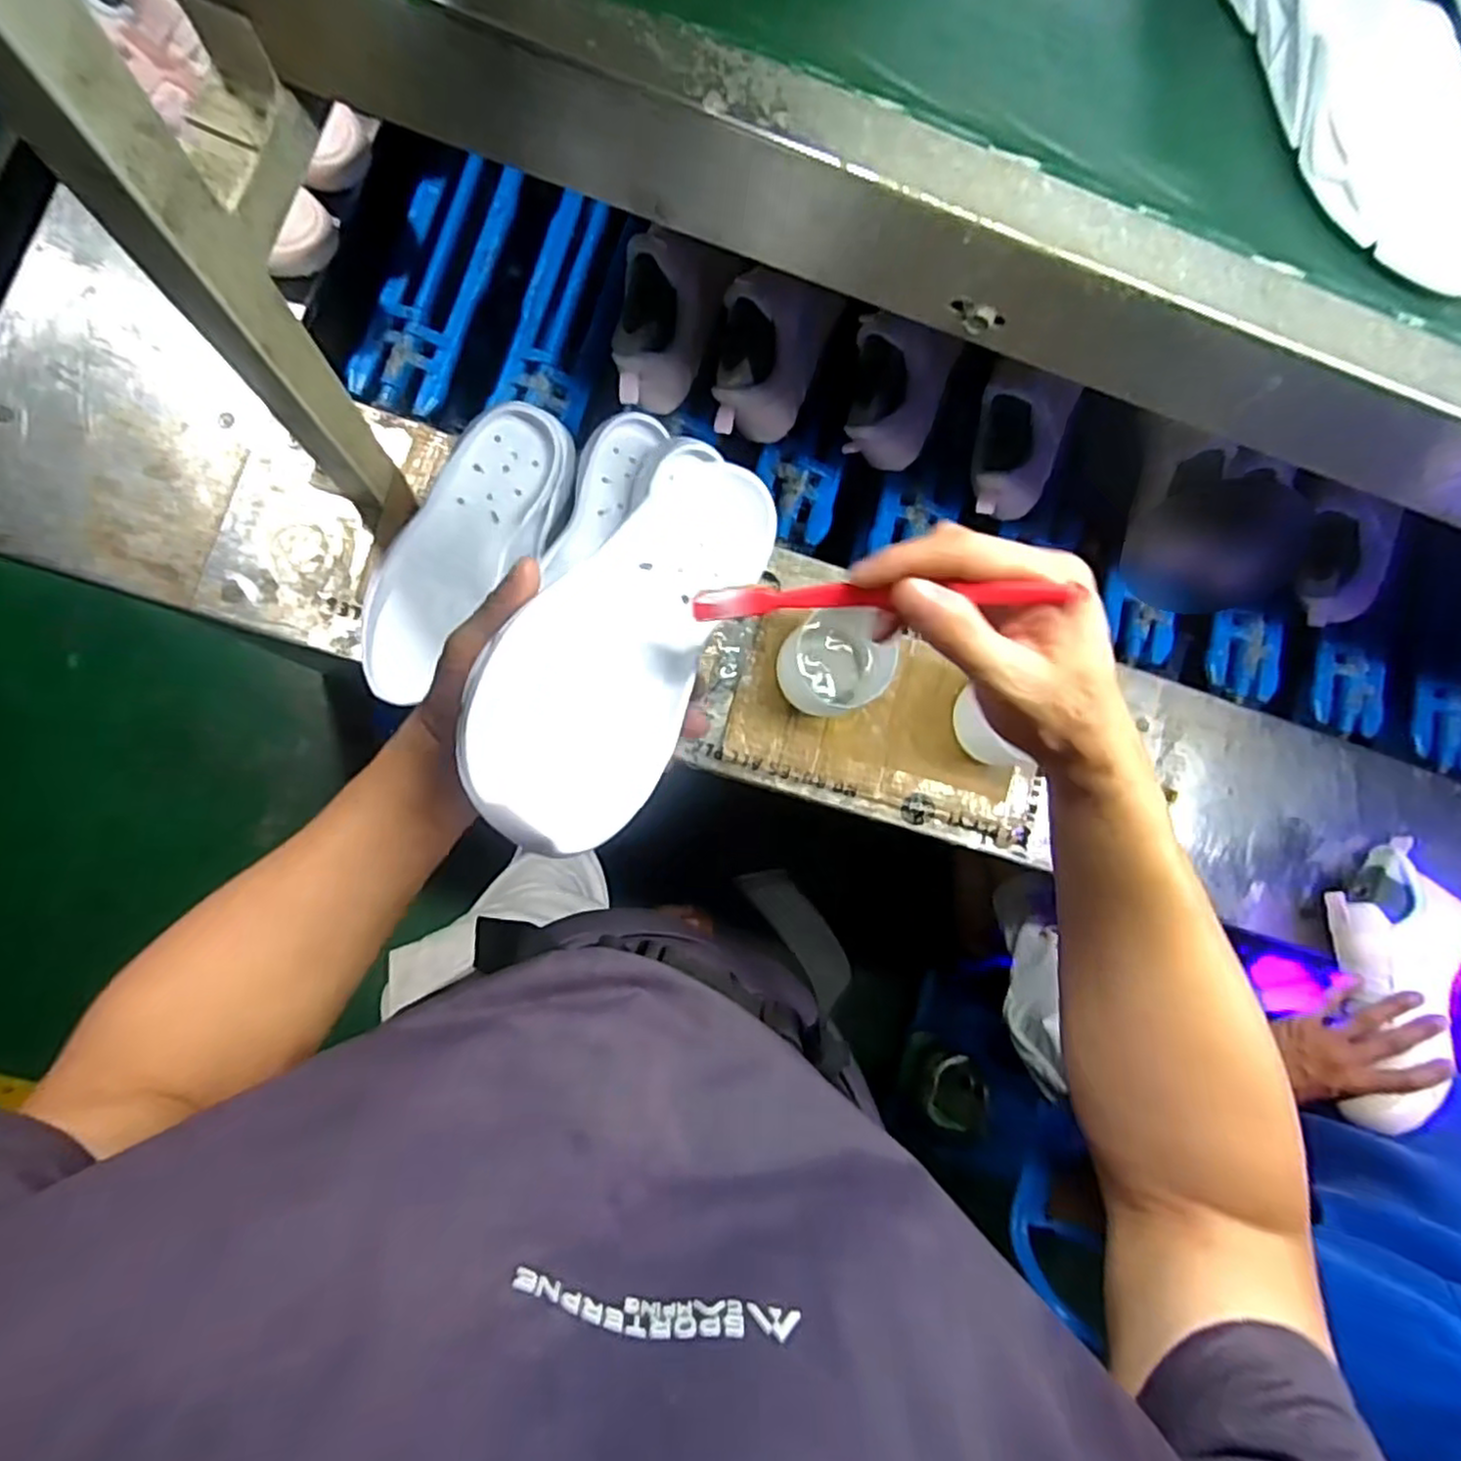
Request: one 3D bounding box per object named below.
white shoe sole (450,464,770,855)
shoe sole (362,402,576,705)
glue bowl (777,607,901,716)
[{"bbox_3d":[-0.049,-0.055,0.375,0.092,0.039,0.272,28,54,-5],"label":"white shoe sole"},{"bbox_3d":[-0.220,-0.154,0.619,0.113,0.042,0.272,25,89,-36],"label":"shoe sole"},{"bbox_3d":[0.102,-0.067,0.677,0.103,0.050,0.094,1,85,-8],"label":"glue bowl"}]

